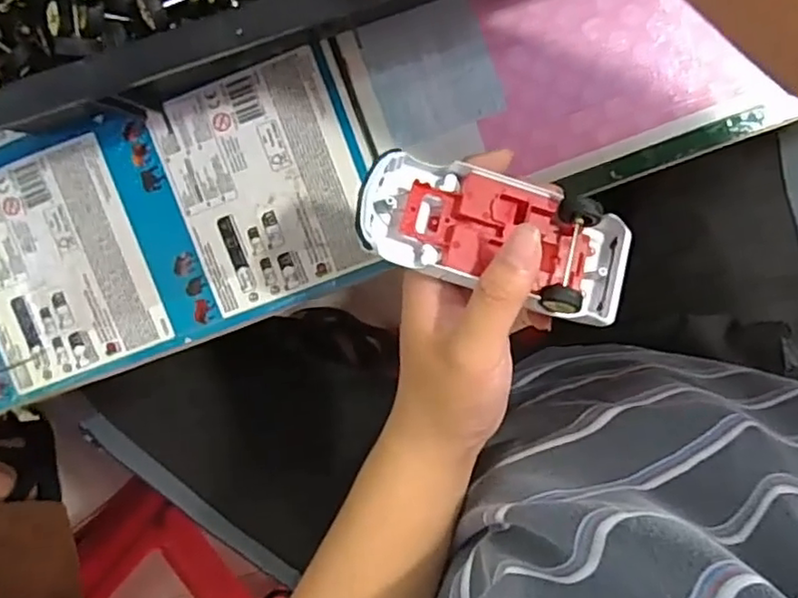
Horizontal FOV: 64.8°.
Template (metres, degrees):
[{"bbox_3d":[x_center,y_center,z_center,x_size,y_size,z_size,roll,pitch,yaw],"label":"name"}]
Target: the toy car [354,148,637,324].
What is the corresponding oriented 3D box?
[{"bbox_3d":[0.048,-0.031,0.300,0.132,0.030,0.054,14,94,-8],"label":"toy car"}]

